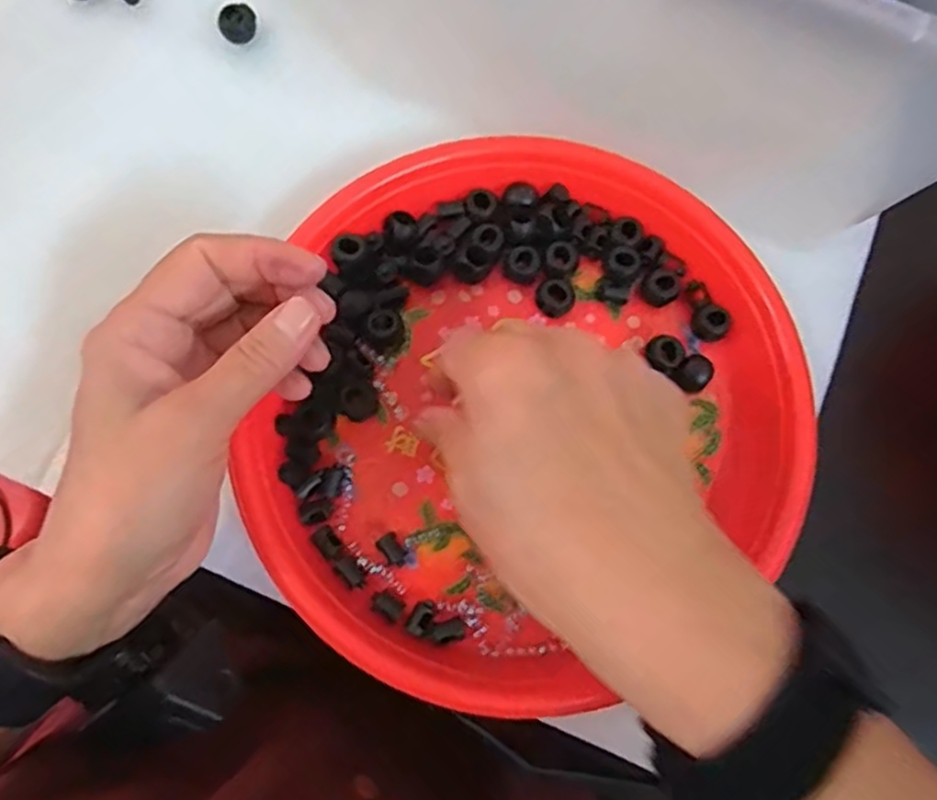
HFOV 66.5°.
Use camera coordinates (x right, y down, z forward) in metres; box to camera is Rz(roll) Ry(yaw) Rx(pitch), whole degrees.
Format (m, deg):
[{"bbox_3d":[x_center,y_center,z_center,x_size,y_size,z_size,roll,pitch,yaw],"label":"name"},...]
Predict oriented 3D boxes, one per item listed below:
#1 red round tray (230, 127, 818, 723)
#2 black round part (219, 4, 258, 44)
[{"bbox_3d":[0.029,0.003,0.311,0.224,0.028,0.243,0,74,-2],"label":"red round tray"},{"bbox_3d":[-0.117,-0.191,0.364,0.018,0.011,0.016,-18,79,-7],"label":"black round part"}]

